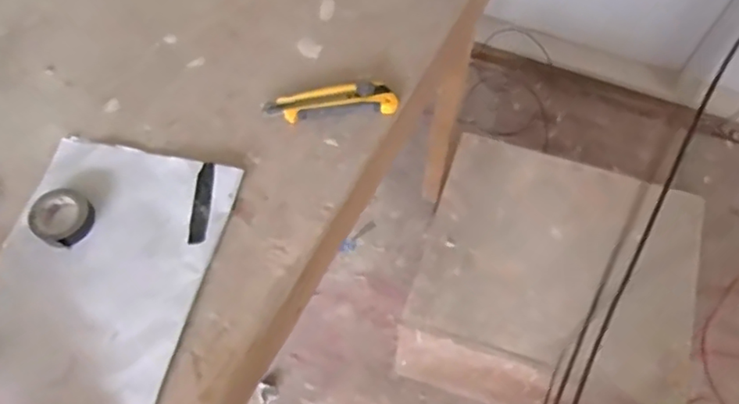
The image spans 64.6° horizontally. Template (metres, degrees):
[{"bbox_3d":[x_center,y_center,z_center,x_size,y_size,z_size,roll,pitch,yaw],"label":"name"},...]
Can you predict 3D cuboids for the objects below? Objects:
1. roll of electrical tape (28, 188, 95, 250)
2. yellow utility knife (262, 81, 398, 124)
[{"bbox_3d":[-0.313,0.013,0.592,0.060,0.021,0.058,0,63,-1],"label":"roll of electrical tape"},{"bbox_3d":[-0.044,-0.112,0.664,0.145,0.021,0.038,-5,63,-3],"label":"yellow utility knife"}]

